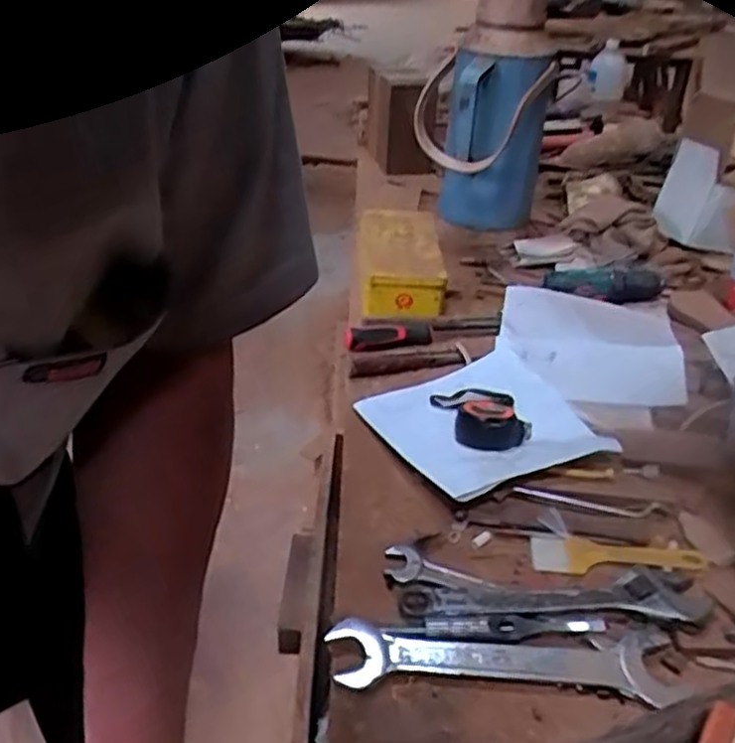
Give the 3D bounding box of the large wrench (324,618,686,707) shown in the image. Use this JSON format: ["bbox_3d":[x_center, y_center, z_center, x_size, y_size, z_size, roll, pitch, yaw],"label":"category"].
[{"bbox_3d":[0.094,0.207,0.535,0.239,0.015,0.056,3,32,2],"label":"large wrench"}]

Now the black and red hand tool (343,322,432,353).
[{"bbox_3d":[0.025,-0.044,0.916,0.112,0.025,0.038,-8,33,-15],"label":"black and red hand tool"}]

